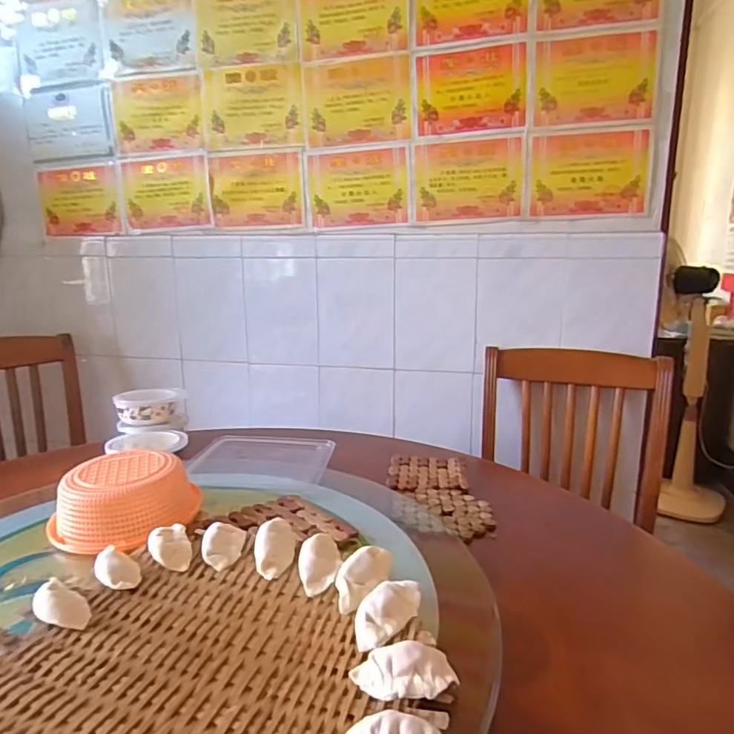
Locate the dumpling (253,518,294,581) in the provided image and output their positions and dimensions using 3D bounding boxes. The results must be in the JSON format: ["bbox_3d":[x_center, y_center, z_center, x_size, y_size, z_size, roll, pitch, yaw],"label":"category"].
[{"bbox_3d":[-0.095,0.185,0.545,0.040,0.030,0.065,-1,12,-8],"label":"dumpling"}]

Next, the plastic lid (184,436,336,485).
[{"bbox_3d":[-0.165,0.144,0.856,0.209,0.011,0.181,1,12,5],"label":"plastic lid"}]

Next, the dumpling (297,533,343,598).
[{"bbox_3d":[-0.046,0.191,0.520,0.041,0.022,0.060,-2,12,-11],"label":"dumpling"}]

